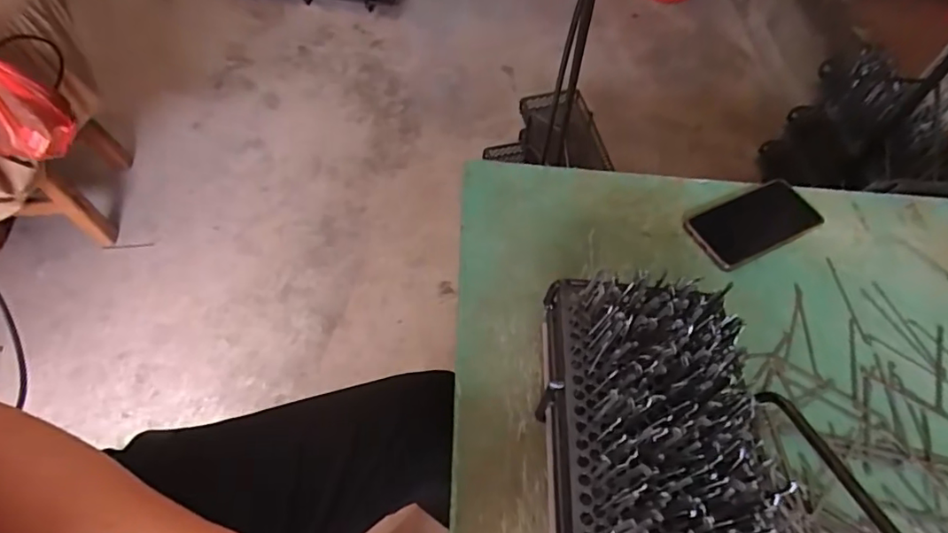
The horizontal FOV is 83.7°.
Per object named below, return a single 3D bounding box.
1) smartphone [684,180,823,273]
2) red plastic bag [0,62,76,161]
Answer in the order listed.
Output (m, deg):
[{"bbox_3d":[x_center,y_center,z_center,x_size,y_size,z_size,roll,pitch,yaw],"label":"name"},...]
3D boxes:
[{"bbox_3d":[0.323,-0.051,0.612,0.158,0.013,0.074,-23,60,-18],"label":"smartphone"},{"bbox_3d":[-0.814,-0.330,0.842,0.122,0.356,0.155,5,44,47],"label":"red plastic bag"}]

